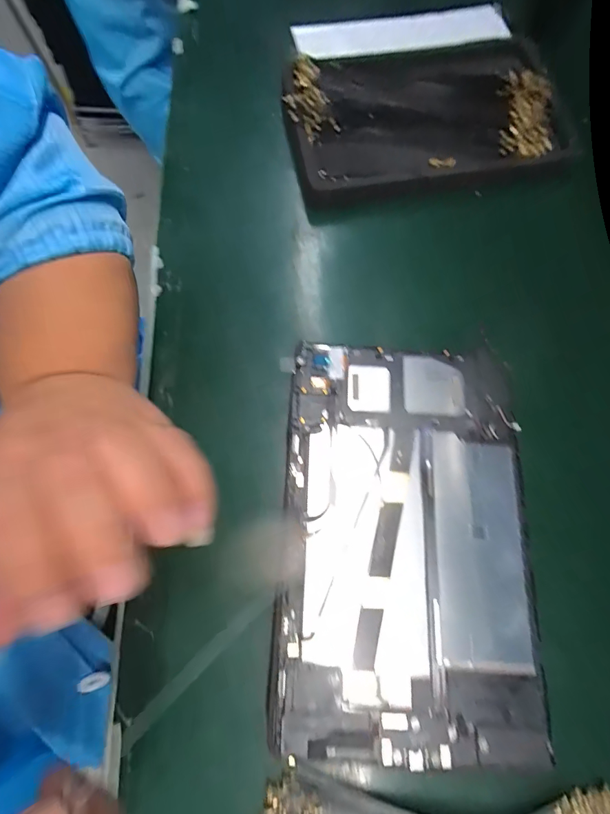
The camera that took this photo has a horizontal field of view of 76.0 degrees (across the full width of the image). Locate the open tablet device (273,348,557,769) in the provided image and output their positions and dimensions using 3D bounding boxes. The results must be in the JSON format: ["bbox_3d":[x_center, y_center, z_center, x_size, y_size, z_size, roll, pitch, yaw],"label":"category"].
[{"bbox_3d":[0.062,0.076,0.245,0.151,0.014,0.240,4,73,0],"label":"open tablet device"}]

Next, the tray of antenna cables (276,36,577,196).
[{"bbox_3d":[0.109,-0.274,0.362,0.246,0.029,0.151,-10,73,-4],"label":"tray of antenna cables"}]

